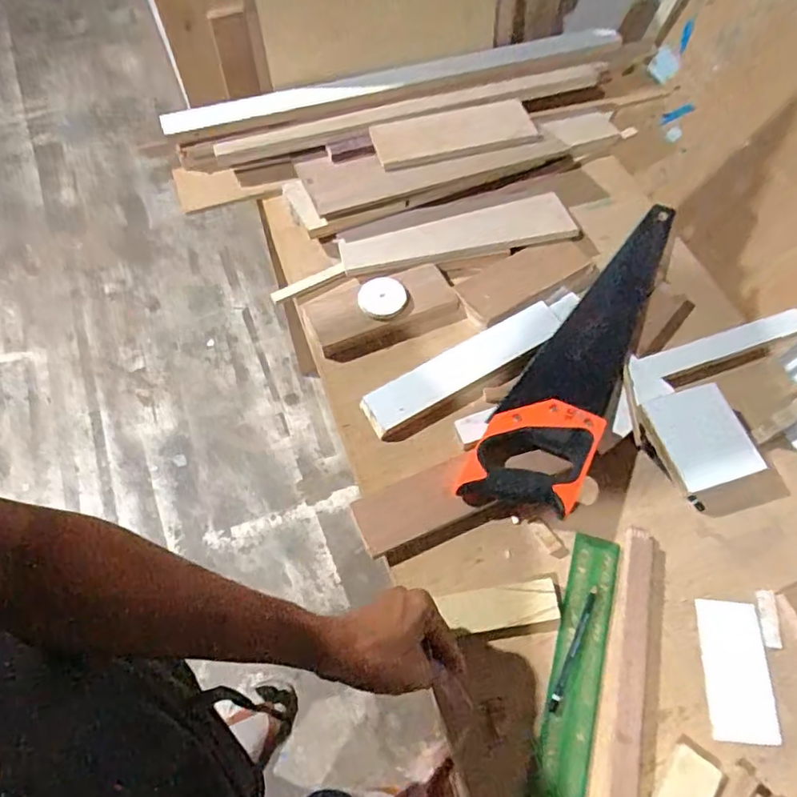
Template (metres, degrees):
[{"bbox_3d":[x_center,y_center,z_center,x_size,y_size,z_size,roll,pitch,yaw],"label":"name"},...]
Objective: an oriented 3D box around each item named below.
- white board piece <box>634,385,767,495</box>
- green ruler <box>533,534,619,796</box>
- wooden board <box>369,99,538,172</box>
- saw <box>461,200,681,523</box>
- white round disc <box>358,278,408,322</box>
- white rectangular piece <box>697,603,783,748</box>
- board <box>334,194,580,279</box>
[{"bbox_3d":[0.322,0.040,0.619,0.087,0.009,0.106,-22,66,3],"label":"white board piece"},{"bbox_3d":[0.168,0.253,0.541,0.046,0.007,0.252,16,61,9],"label":"green ruler"},{"bbox_3d":[0.077,-0.365,0.794,0.218,0.015,0.083,-13,61,-7],"label":"wooden board"},{"bbox_3d":[0.240,-0.067,0.684,0.114,0.048,0.508,29,66,18],"label":"saw"},{"bbox_3d":[-0.019,-0.120,0.699,0.058,0.013,0.052,-11,61,-6],"label":"white round disc"},{"bbox_3d":[0.314,0.252,0.540,0.062,0.009,0.119,4,60,2],"label":"white rectangular piece"},{"bbox_3d":[0.076,-0.211,0.750,0.301,0.017,0.074,-12,61,-7],"label":"board"}]

